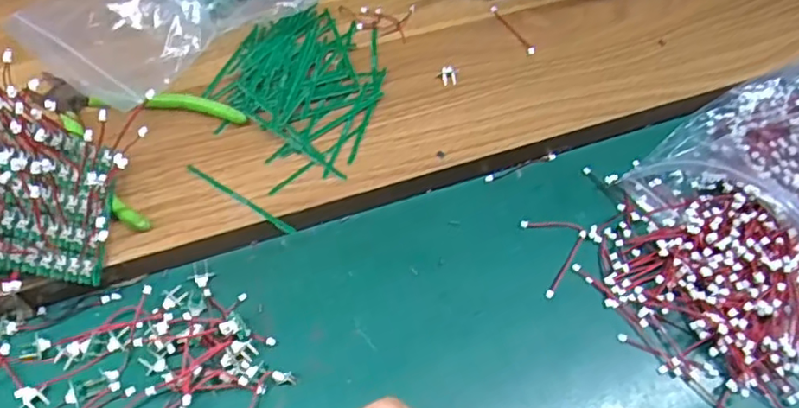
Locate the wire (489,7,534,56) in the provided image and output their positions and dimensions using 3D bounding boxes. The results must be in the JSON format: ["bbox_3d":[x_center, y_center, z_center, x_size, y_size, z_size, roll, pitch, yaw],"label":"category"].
[{"bbox_3d":[0.090,-0.139,0.486,0.006,0.004,0.057,-24,62,-17],"label":"wire"}]

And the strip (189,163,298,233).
[{"bbox_3d":[-0.103,-0.005,0.391,0.084,0.004,0.005,29,61,15],"label":"strip"}]

